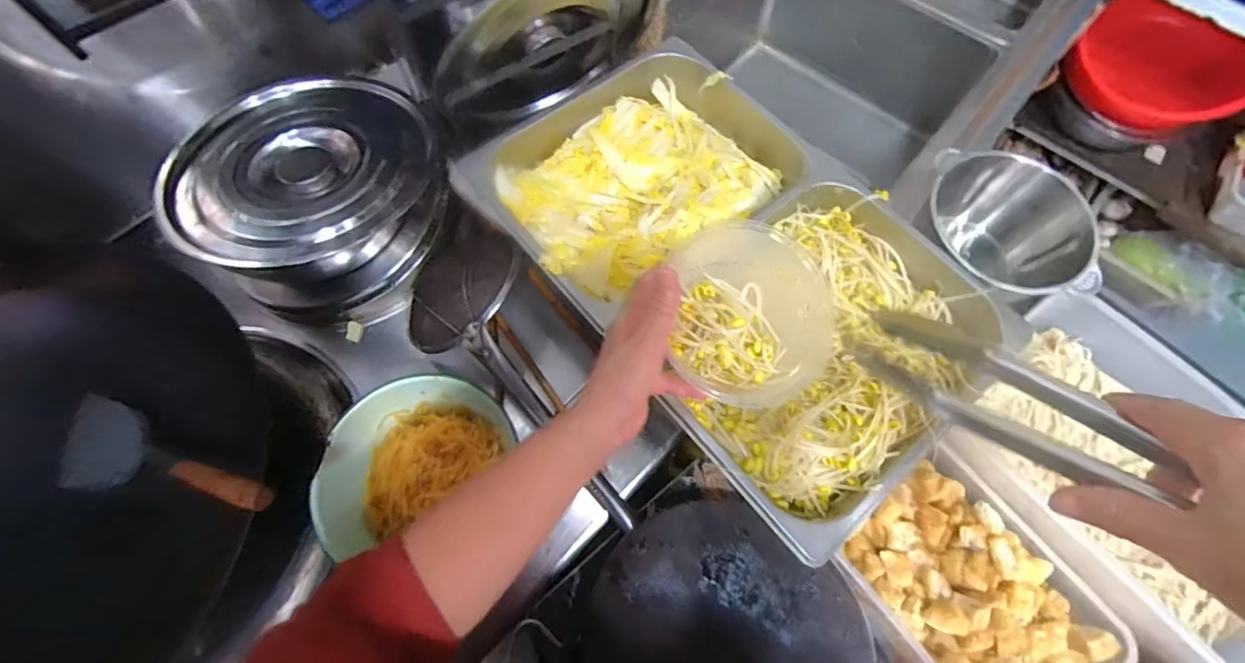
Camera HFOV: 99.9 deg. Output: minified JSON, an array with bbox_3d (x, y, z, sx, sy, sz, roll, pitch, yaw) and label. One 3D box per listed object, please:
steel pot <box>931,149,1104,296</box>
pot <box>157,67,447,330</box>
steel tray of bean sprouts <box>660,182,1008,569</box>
[{"bbox_3d":[0.408,-0.107,0.574,0.176,0.116,0.151,23,70,10],"label":"steel pot"},{"bbox_3d":[-0.349,-0.152,0.612,0.245,0.145,0.247,0,67,1],"label":"pot"},{"bbox_3d":[0.185,0.010,0.500,0.253,0.054,0.331,40,73,16],"label":"steel tray of bean sprouts"}]

